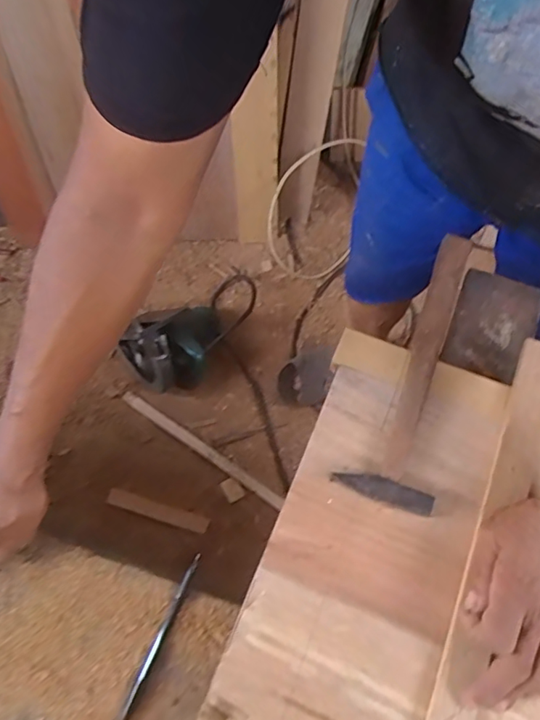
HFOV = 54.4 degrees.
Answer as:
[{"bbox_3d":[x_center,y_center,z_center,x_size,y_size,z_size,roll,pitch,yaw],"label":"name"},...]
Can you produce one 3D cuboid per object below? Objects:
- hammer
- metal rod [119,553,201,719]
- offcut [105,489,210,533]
[{"bbox_3d":[0.140,0.002,0.504,0.078,0.024,0.274,17,71,7],"label":"hammer"},{"bbox_3d":[-0.100,0.251,0.476,0.010,0.011,0.151,23,70,8],"label":"metal rod"},{"bbox_3d":[-0.240,0.322,1.126,0.220,0.013,0.036,16,69,5],"label":"offcut"}]

